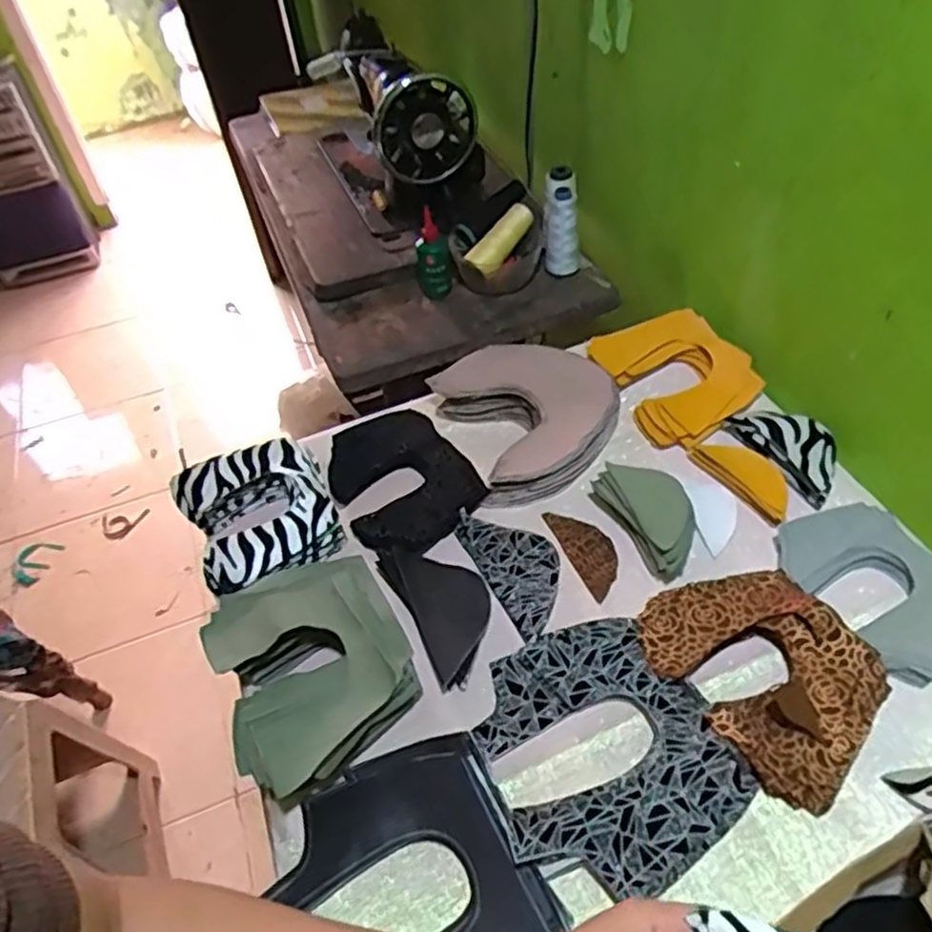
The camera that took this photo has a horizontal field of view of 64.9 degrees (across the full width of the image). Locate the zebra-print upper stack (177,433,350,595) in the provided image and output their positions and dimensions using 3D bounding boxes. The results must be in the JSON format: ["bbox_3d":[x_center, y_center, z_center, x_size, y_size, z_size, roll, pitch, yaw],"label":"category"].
[{"bbox_3d":[-0.202,0.047,0.727,0.139,0.046,0.163,-28,51,-18],"label":"zebra-print upper stack"}]

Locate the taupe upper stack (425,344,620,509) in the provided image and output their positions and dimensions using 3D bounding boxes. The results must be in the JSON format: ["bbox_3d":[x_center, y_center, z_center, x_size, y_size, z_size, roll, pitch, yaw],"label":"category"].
[{"bbox_3d":[0.075,-0.059,0.777,0.181,0.054,0.176,-19,48,-11],"label":"taupe upper stack"}]

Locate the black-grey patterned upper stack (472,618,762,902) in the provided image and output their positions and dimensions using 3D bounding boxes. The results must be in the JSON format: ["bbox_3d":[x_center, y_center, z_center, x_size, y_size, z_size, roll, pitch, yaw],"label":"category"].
[{"bbox_3d":[0.098,0.204,0.546,0.171,0.031,0.194,-22,49,-13],"label":"black-grey patterned upper stack"}]

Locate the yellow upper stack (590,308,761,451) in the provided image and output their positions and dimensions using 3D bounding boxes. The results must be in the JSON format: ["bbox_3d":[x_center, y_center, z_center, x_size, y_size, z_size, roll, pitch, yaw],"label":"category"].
[{"bbox_3d":[0.229,-0.104,0.810,0.133,0.043,0.174,-18,48,-10],"label":"yellow upper stack"}]

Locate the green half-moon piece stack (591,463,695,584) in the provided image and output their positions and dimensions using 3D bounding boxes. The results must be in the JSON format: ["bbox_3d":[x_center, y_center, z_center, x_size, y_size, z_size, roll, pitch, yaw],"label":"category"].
[{"bbox_3d":[0.170,0.041,0.680,0.050,0.052,0.117,-20,49,-12],"label":"green half-moon piece stack"}]

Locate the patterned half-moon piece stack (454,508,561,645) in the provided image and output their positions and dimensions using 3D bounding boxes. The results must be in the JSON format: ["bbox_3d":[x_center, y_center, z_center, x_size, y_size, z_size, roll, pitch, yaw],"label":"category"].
[{"bbox_3d":[0.051,0.091,0.679,0.072,0.010,0.143,-23,49,-15],"label":"patterned half-moon piece stack"}]

